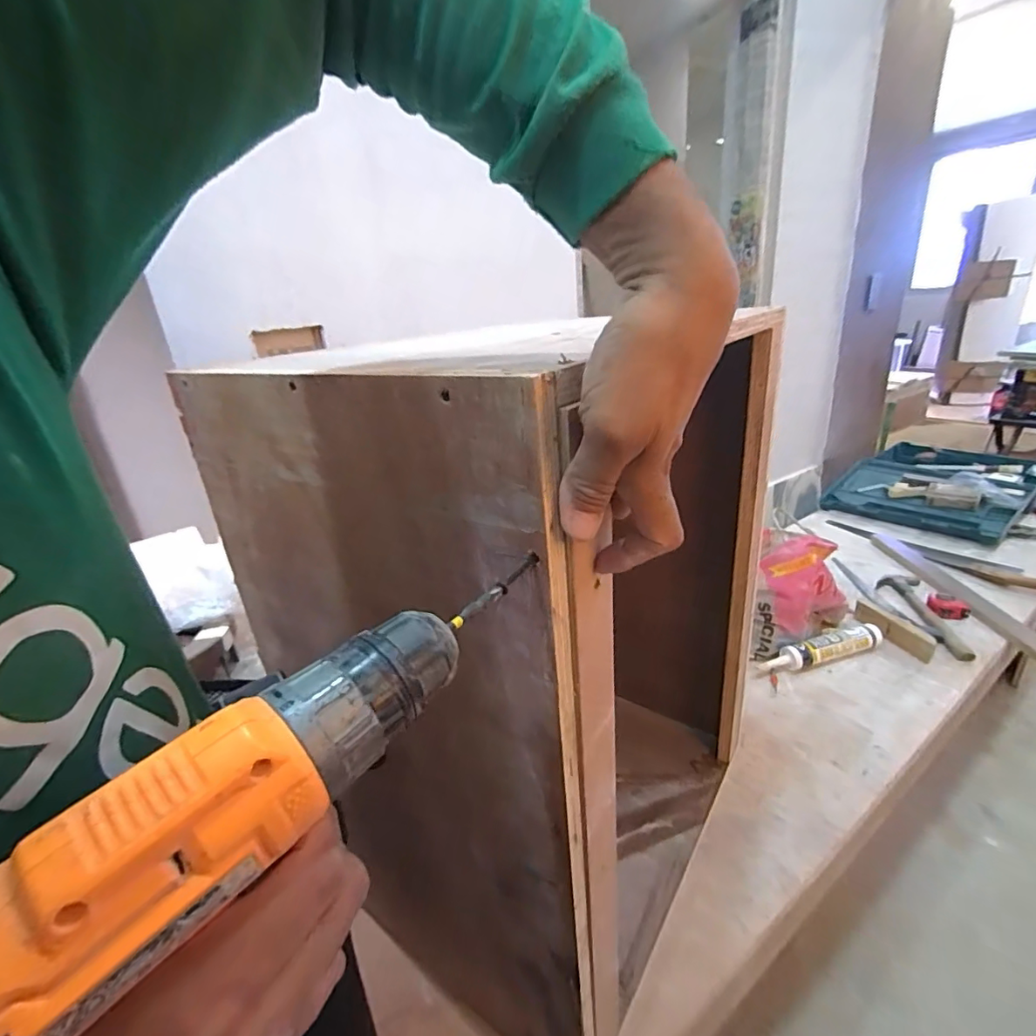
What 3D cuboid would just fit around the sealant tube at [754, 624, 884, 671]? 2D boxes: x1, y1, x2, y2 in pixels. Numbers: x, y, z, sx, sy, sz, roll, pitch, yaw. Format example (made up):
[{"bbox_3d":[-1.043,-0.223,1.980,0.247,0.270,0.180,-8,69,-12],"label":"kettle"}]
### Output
[{"bbox_3d":[0.615,0.265,1.040,0.256,0.043,0.052,-10,22,-10],"label":"sealant tube"}]

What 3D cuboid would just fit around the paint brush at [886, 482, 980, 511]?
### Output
[{"bbox_3d":[1.223,-0.068,1.523,0.218,0.015,0.077,16,71,47],"label":"paint brush"}]

